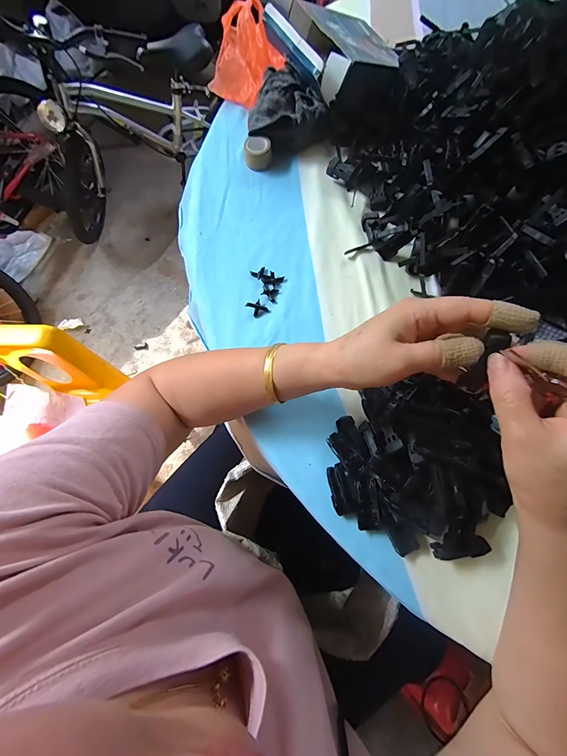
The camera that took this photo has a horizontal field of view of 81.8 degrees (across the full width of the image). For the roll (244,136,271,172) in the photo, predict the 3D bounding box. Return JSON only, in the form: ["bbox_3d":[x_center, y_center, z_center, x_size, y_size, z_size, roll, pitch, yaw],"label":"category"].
[{"bbox_3d":[-0.035,-0.310,0.453,0.035,0.027,0.034,-3,72,1],"label":"roll"}]

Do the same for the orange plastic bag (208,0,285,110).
[{"bbox_3d":[-0.055,-0.491,0.494,0.104,0.055,0.144,3,73,3],"label":"orange plastic bag"}]

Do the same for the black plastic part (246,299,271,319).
[{"bbox_3d":[-0.030,-0.082,0.387,0.020,0.008,0.022,-35,74,-9],"label":"black plastic part"}]

